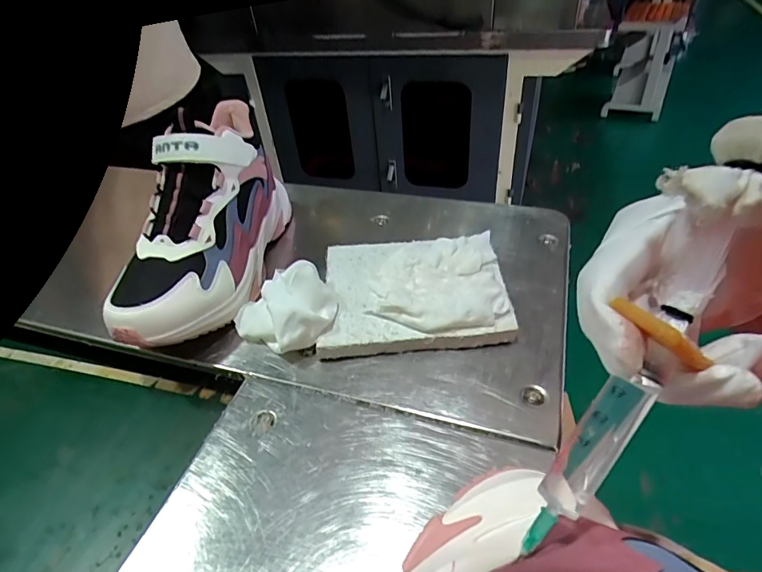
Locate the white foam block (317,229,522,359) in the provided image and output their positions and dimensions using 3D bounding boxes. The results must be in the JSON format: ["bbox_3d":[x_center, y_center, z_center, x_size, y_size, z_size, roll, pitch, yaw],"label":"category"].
[{"bbox_3d":[0.029,0.000,0.398,0.155,0.034,0.130,-4,41,3],"label":"white foam block"}]

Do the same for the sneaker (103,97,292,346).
[{"bbox_3d":[-0.162,-0.067,0.413,0.087,0.122,0.245,2,42,8],"label":"sneaker"}]

